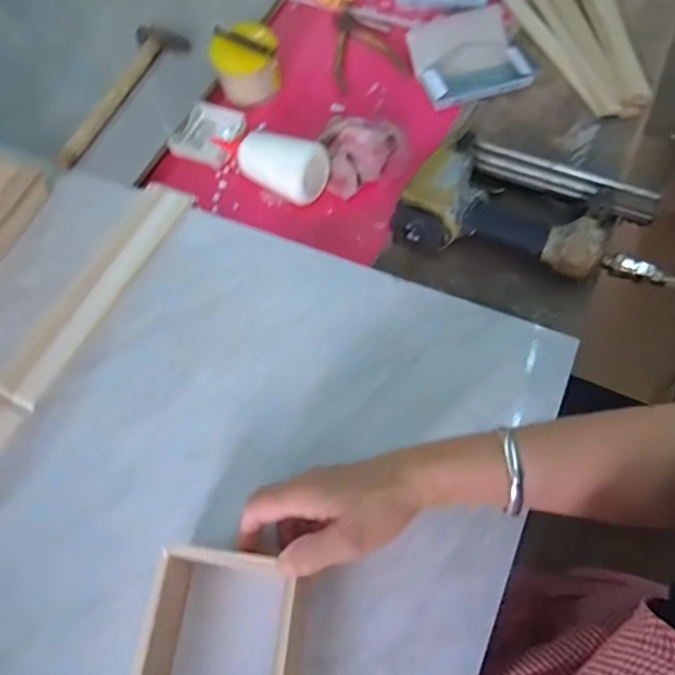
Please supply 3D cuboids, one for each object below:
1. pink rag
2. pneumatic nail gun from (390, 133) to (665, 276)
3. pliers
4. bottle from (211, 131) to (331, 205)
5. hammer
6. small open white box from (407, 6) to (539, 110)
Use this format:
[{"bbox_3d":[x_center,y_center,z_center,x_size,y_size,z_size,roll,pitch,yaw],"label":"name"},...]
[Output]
[{"bbox_3d":[0.024,-0.205,0.614,0.088,0.040,0.096,2,64,3],"label":"pink rag"},{"bbox_3d":[0.189,-0.131,0.547,0.221,0.054,0.163,25,68,13],"label":"pneumatic nail gun"},{"bbox_3d":[0.034,-0.385,0.723,0.087,0.022,0.126,-11,64,-1],"label":"pliers"},{"bbox_3d":[-0.081,-0.204,0.617,0.154,0.064,0.056,33,70,16],"label":"bottle"},{"bbox_3d":[-0.281,-0.310,0.684,0.068,0.023,0.232,25,68,13],"label":"hammer"},{"bbox_3d":[0.162,-0.355,0.681,0.127,0.029,0.145,-11,64,-3],"label":"small open white box"}]

